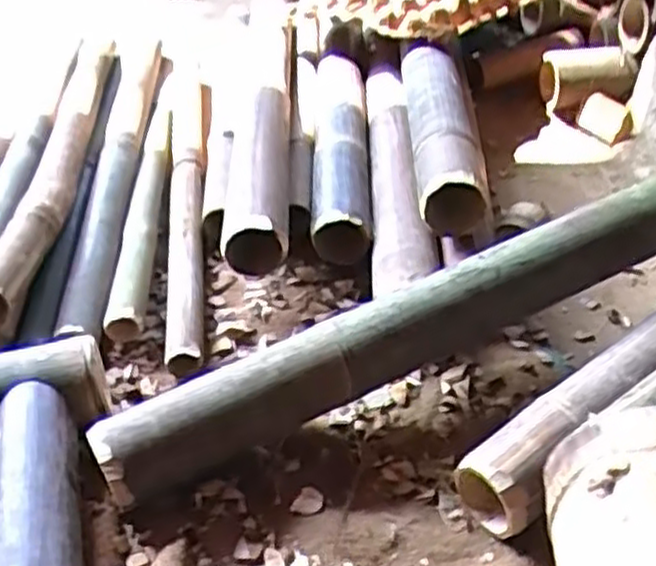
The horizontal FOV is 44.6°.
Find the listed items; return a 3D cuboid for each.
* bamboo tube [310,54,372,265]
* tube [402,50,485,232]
[{"bbox_3d":[0.016,-0.177,1.013,0.065,0.057,0.424,0,40,0],"label":"bamboo tube"},{"bbox_3d":[0.128,-0.186,0.925,0.068,0.059,0.348,1,40,0],"label":"tube"}]

